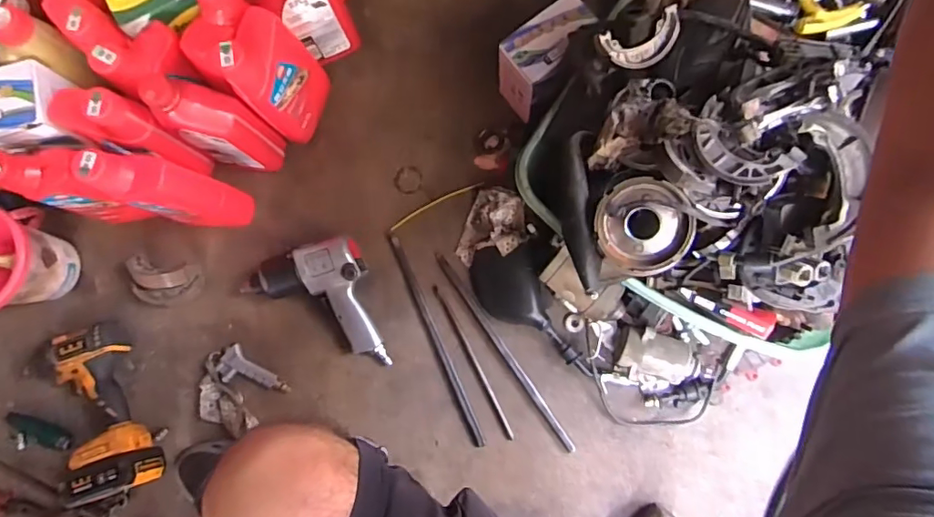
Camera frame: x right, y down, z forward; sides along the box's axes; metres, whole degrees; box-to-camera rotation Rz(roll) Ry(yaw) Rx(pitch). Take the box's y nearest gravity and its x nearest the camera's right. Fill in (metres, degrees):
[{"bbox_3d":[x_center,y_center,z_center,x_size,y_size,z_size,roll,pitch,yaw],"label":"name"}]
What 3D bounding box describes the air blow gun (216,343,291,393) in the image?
[{"bbox_3d":[-0.324,0.178,0.788,0.112,0.019,0.046,34,86,7],"label":"air blow gun"}]

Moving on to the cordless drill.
[{"bbox_3d":[-0.529,0.218,0.752,0.117,0.076,0.247,-28,81,-1],"label":"cordless drill"}]

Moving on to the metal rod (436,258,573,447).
[{"bbox_3d":[0.053,0.133,0.773,0.017,0.013,0.338,-34,82,-1],"label":"metal rod"}]

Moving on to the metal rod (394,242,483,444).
[{"bbox_3d":[-0.047,0.121,0.787,0.015,0.006,0.333,-24,81,0],"label":"metal rod"}]

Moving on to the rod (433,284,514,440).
[{"bbox_3d":[0.008,0.152,0.777,0.010,0.004,0.247,-27,81,0],"label":"rod"}]

